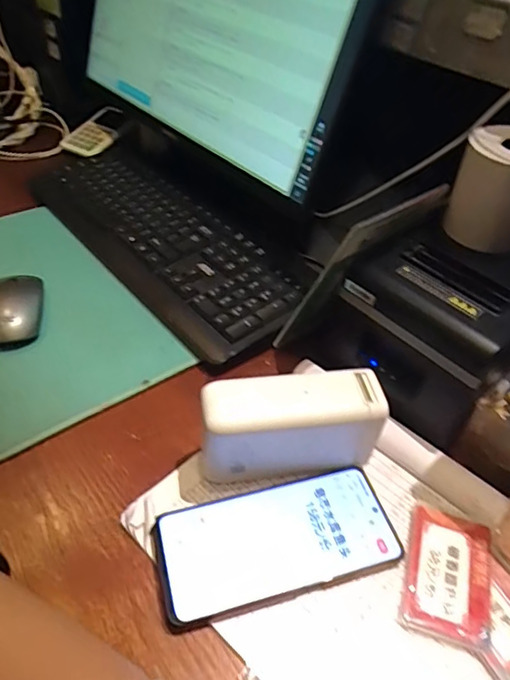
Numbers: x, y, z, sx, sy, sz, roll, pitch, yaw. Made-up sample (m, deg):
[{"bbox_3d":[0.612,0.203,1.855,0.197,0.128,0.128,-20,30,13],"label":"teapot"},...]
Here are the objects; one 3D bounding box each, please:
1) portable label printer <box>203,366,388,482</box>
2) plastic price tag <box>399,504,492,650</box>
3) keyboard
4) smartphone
[{"bbox_3d":[0.025,0.067,0.388,0.133,0.076,0.047,-4,43,-10],"label":"portable label printer"},{"bbox_3d":[0.131,0.158,0.349,0.053,0.006,0.084,17,44,12],"label":"plastic price tag"},{"bbox_3d":[-0.126,-0.139,0.627,0.138,0.031,0.475,-26,51,-30],"label":"keyboard"},{"bbox_3d":[0.016,0.141,0.363,0.164,0.012,0.077,-9,44,-16],"label":"smartphone"}]

